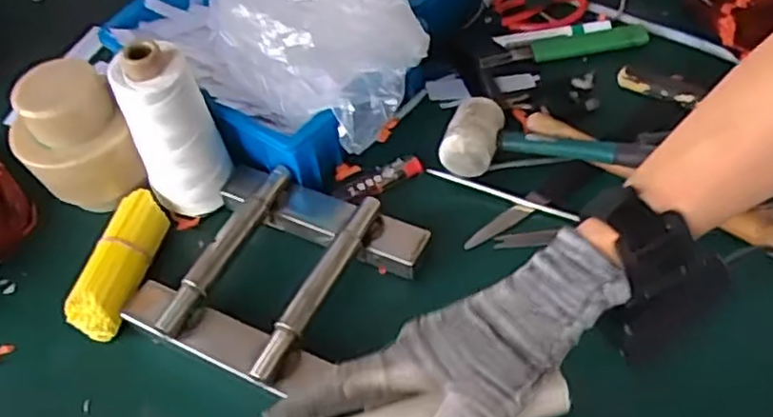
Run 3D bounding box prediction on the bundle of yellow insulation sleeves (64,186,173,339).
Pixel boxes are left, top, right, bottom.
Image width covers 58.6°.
[{"bbox_3d":[-0.226,0.046,0.593,0.048,0.041,0.130,10,54,15],"label":"bundle of yellow insulation sleeves"}]

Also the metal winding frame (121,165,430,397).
[{"bbox_3d":[-0.089,0.052,0.570,0.193,0.042,0.174,19,57,20],"label":"metal winding frame"}]

